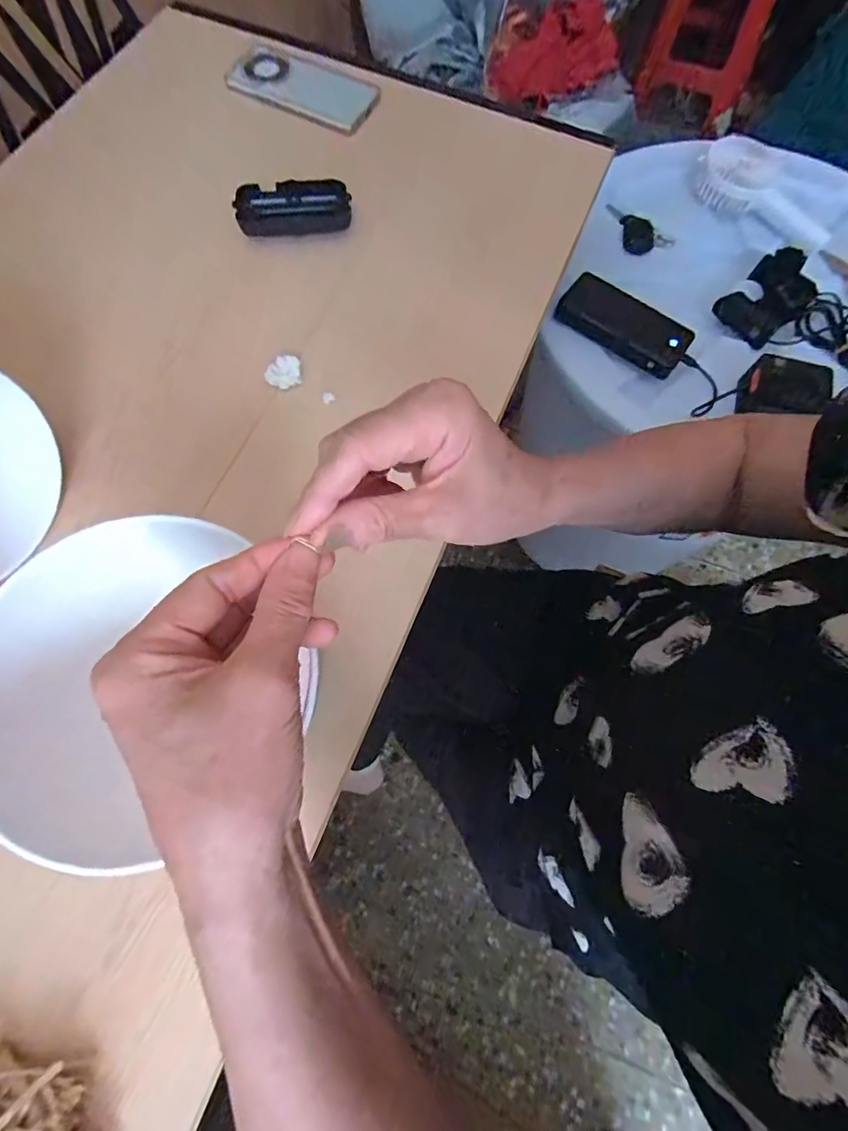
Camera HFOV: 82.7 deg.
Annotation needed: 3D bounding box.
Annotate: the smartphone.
[{"bbox_3d":[-0.138,-0.548,0.549,0.169,0.008,0.075,26,73,9],"label":"smartphone"}]

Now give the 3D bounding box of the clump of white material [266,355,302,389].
[{"bbox_3d":[-0.126,-0.172,0.430,0.032,0.015,0.021,-17,72,-6],"label":"clump of white material"}]

